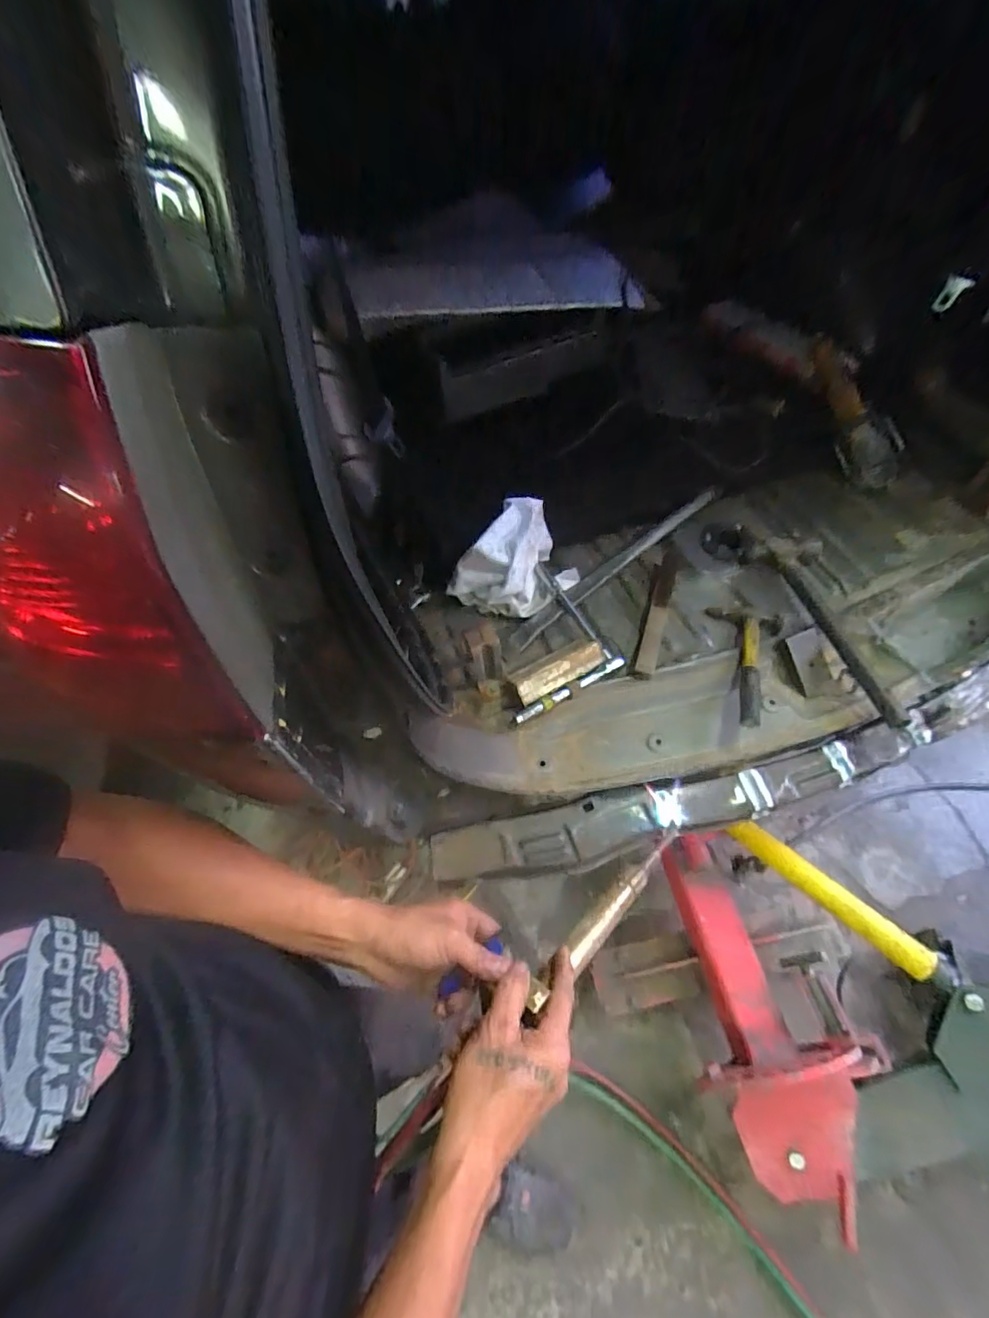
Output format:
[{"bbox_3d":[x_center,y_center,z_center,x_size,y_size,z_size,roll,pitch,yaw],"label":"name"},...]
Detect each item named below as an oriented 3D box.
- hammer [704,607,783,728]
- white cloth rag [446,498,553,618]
[{"bbox_3d":[0.367,0.001,0.719,0.104,0.030,0.250,17,44,10],"label":"hammer"},{"bbox_3d":[0.026,-0.182,0.828,0.167,0.106,0.188,10,57,11],"label":"white cloth rag"}]

